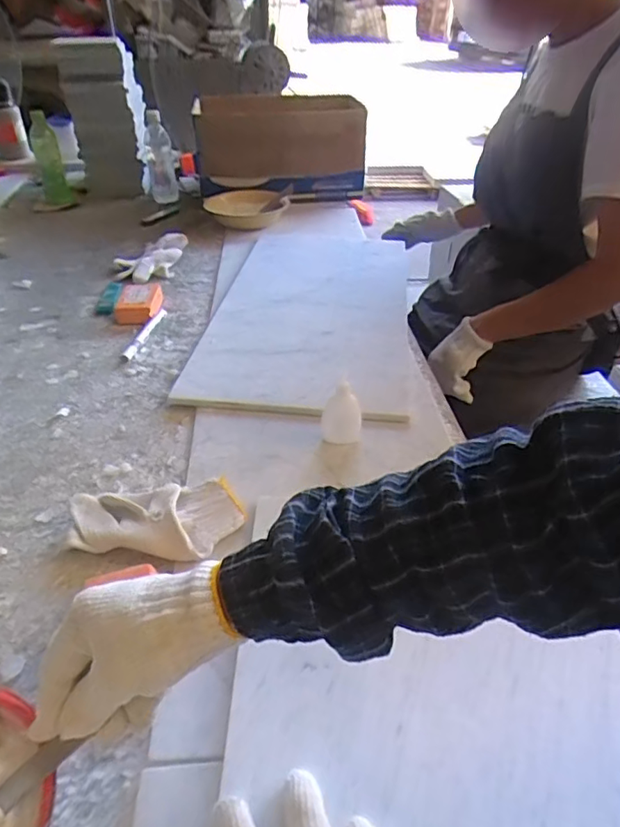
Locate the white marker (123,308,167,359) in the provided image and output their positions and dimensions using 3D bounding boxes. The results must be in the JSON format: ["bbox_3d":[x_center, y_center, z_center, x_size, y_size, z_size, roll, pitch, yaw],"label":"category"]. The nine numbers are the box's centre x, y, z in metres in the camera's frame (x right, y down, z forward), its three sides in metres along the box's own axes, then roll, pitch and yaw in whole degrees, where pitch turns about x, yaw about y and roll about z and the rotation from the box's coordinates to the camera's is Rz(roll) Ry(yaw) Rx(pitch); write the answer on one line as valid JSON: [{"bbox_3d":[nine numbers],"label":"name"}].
[{"bbox_3d":[-0.258,-0.130,0.878,0.017,0.015,0.164,5,38,5],"label":"white marker"}]

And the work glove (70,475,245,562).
[{"bbox_3d":[-0.148,0.103,0.544,0.165,0.041,0.092,0,38,-2],"label":"work glove"}]

